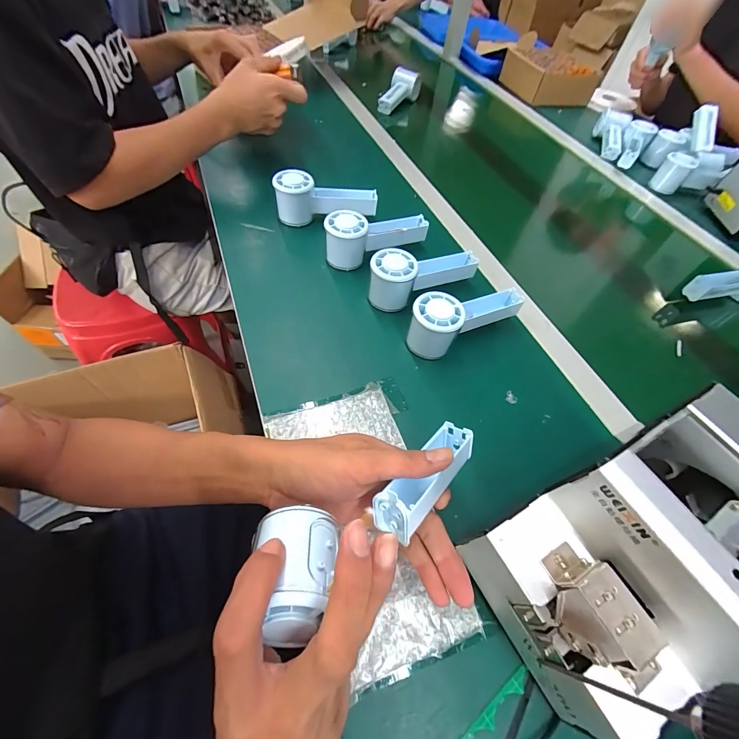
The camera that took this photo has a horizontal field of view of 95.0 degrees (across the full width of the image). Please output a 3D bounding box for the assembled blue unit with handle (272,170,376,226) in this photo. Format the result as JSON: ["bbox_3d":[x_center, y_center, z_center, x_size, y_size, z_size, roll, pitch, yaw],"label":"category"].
[{"bbox_3d":[-0.064,-0.260,0.510,0.150,0.056,0.050,-4,57,-9],"label":"assembled blue unit with handle"}]

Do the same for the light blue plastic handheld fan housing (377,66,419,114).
[{"bbox_3d":[0.072,-0.663,0.810,0.066,0.049,0.143,20,56,7],"label":"light blue plastic handheld fan housing"}]

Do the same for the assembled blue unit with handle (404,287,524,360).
[{"bbox_3d":[0.114,-0.069,0.407,0.152,0.056,0.054,-27,63,-22],"label":"assembled blue unit with handle"}]

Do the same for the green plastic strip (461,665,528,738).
[{"bbox_3d":[0.087,0.237,0.234,0.073,0.004,0.010,-26,63,-22],"label":"green plastic strip"}]

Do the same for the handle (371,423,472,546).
[{"bbox_3d":[0.044,0.078,0.253,0.032,0.031,0.107,40,46,20],"label":"handle"}]

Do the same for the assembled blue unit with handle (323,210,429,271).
[{"bbox_3d":[0.010,-0.192,0.480,0.155,0.063,0.053,-22,61,-20],"label":"assembled blue unit with handle"}]

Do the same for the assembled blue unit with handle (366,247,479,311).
[{"bbox_3d":[0.069,-0.128,0.440,0.154,0.057,0.054,-23,61,-20],"label":"assembled blue unit with handle"}]

